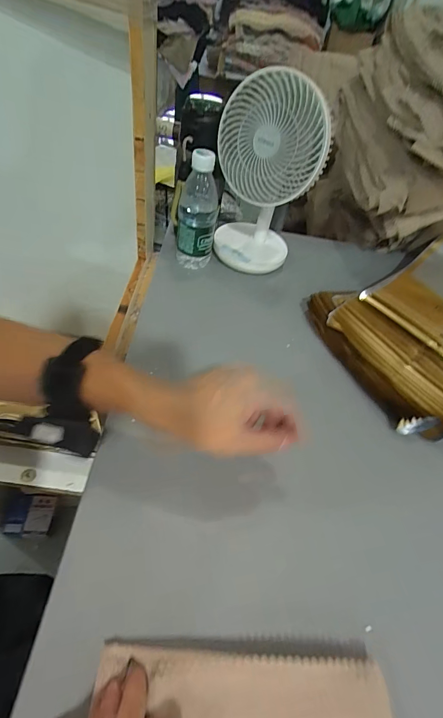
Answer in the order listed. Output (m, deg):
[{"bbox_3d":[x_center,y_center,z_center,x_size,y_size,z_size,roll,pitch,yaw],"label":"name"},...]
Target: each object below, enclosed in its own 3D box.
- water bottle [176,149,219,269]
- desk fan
[{"bbox_3d":[-0.038,-0.228,0.557,0.061,0.178,0.062,5,49,-7],"label":"water bottle"},{"bbox_3d":[0.066,-0.271,0.552,0.157,0.268,0.105,19,48,6],"label":"desk fan"}]

